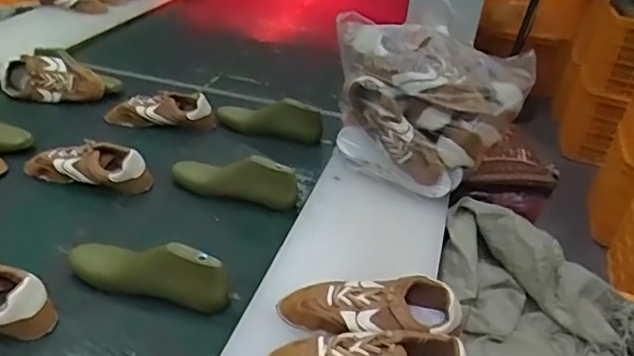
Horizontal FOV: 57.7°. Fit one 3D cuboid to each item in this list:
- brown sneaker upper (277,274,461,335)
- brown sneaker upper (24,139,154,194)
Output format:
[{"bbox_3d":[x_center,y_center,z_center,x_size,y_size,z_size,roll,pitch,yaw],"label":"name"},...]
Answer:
[{"bbox_3d":[0.067,0.174,0.764,0.229,0.068,0.092,9,32,3],"label":"brown sneaker upper"},{"bbox_3d":[-0.427,-0.022,1.078,0.250,0.081,0.080,13,32,10],"label":"brown sneaker upper"}]

